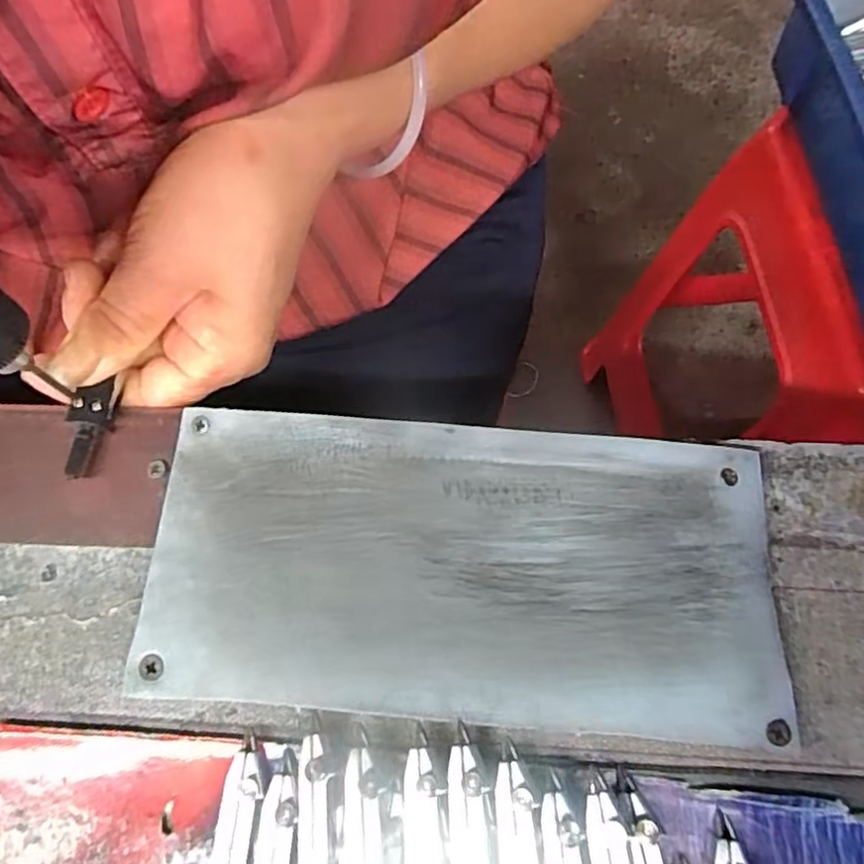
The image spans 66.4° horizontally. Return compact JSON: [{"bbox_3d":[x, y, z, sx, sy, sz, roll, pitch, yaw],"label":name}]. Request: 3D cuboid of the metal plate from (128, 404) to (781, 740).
[{"bbox_3d":[0.008,0.044,0.213,0.197,0.004,0.092,4,71,3],"label":"metal plate"}]

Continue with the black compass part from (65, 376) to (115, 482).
[{"bbox_3d":[-0.122,-0.001,0.233,0.012,0.009,0.034,9,86,5],"label":"black compass part"}]

